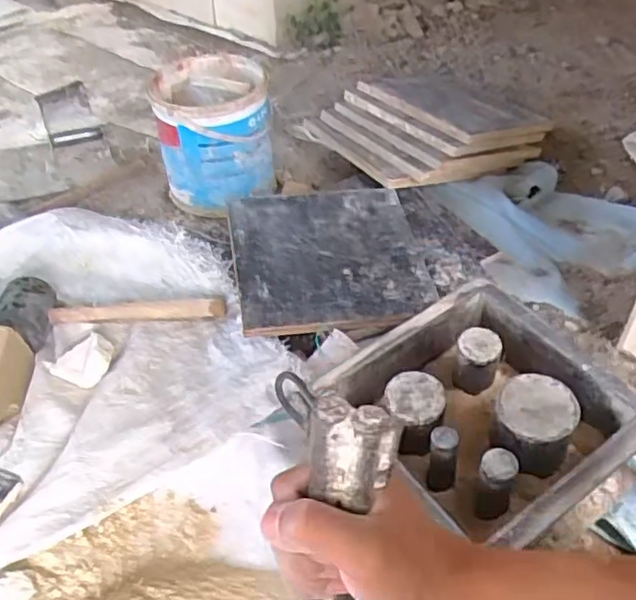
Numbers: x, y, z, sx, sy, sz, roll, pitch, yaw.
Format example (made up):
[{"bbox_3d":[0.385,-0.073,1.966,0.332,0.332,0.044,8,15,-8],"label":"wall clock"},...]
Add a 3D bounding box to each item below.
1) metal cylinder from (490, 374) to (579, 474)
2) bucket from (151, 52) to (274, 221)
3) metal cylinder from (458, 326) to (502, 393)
[{"bbox_3d":[0.206,0.125,0.632,0.072,0.071,0.082,21,47,25],"label":"metal cylinder"},{"bbox_3d":[-0.158,-0.250,1.013,0.166,0.182,0.156,-10,45,-9],"label":"bucket"},{"bbox_3d":[0.166,0.066,0.684,0.042,0.069,0.039,11,44,16],"label":"metal cylinder"}]

